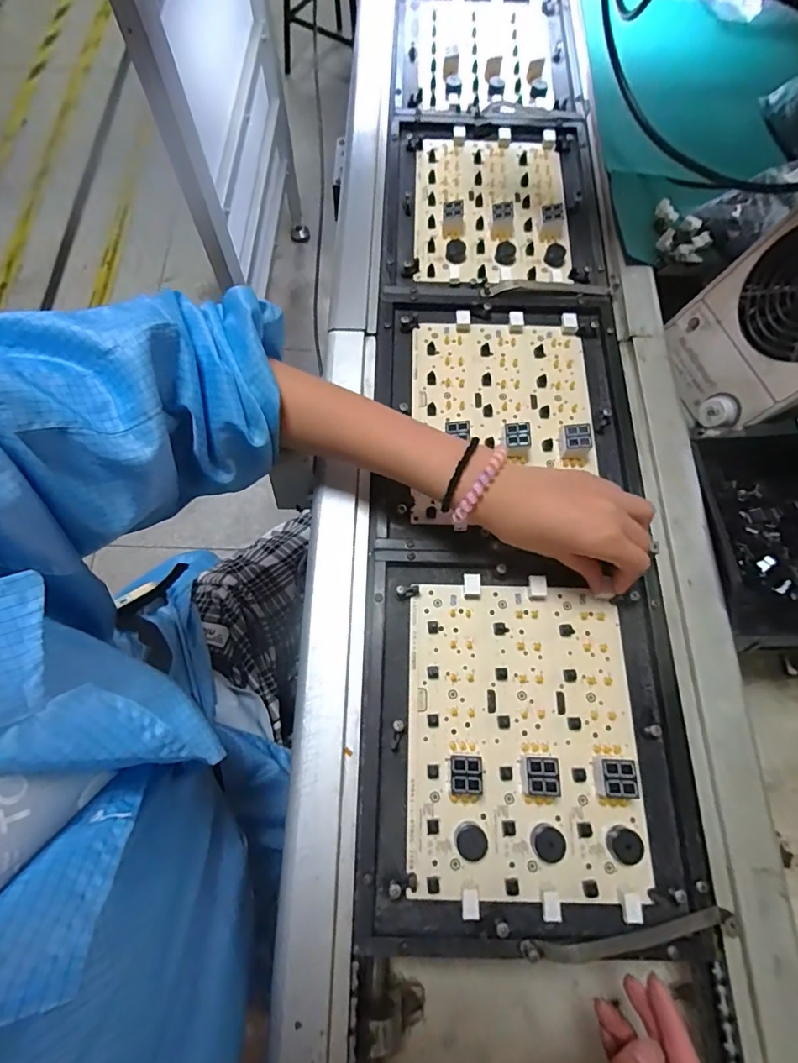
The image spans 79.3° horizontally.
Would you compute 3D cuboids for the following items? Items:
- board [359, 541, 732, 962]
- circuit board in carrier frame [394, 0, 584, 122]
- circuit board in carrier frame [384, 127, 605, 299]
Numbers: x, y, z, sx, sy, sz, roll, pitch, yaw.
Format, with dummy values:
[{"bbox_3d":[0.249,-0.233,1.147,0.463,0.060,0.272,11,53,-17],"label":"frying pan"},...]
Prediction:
[{"bbox_3d":[0.095,0.143,0.353,0.233,0.023,0.267,1,70,1],"label":"board"},{"bbox_3d":[0.111,-0.619,0.613,0.230,0.017,0.263,2,68,-5],"label":"circuit board in carrier frame"},{"bbox_3d":[0.104,-0.360,0.526,0.224,0.018,0.266,2,70,2],"label":"circuit board in carrier frame"}]

